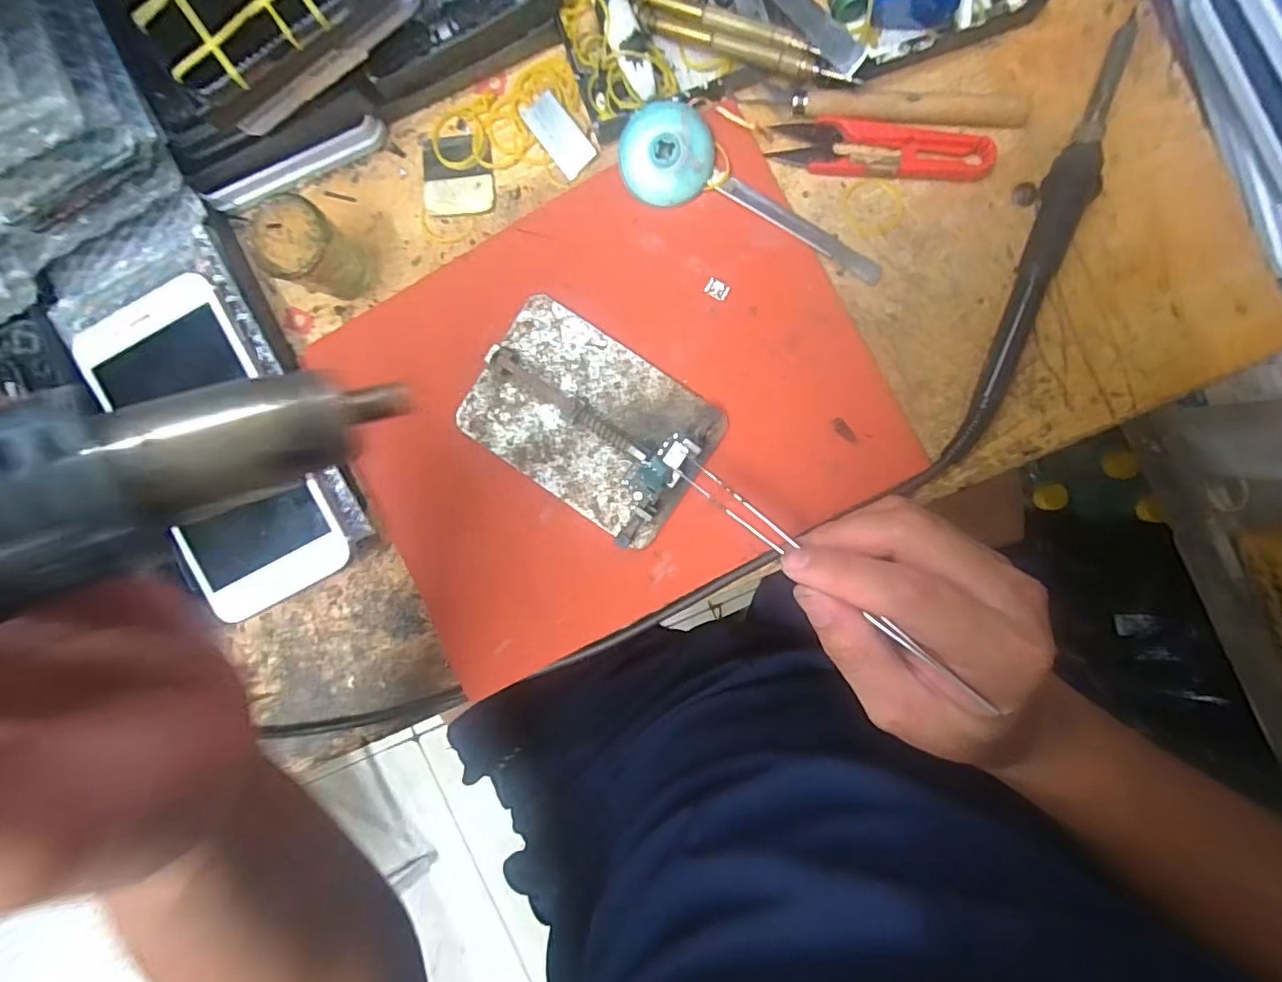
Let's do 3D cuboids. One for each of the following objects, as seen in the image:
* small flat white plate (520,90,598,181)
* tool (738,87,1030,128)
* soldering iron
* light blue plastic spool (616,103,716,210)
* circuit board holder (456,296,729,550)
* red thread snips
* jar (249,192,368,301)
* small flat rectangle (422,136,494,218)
[{"bbox_3d":[-0.041,-0.177,0.281,0.019,0.006,0.041,-38,99,6],"label":"small flat white plate"},{"bbox_3d":[0.112,-0.179,0.263,0.124,0.010,0.013,7,93,4],"label":"tool"},{"bbox_3d":[0.180,-0.097,0.260,0.027,0.018,0.212,22,94,3],"label":"soldering iron"},{"bbox_3d":[0.012,-0.158,0.268,0.043,0.017,0.041,0,93,5],"label":"light blue plastic spool"},{"bbox_3d":[-0.026,-0.034,0.277,0.114,0.017,0.080,34,95,2],"label":"circuit board holder"},{"bbox_3d":[0.113,-0.159,0.268,0.100,0.009,0.022,11,94,4],"label":"red thread snips"},{"bbox_3d":[-0.153,-0.113,0.272,0.035,0.046,0.033,0,93,5],"label":"jar"},{"bbox_3d":[-0.093,-0.160,0.287,0.035,0.004,0.038,-2,93,5],"label":"small flat rectangle"}]

